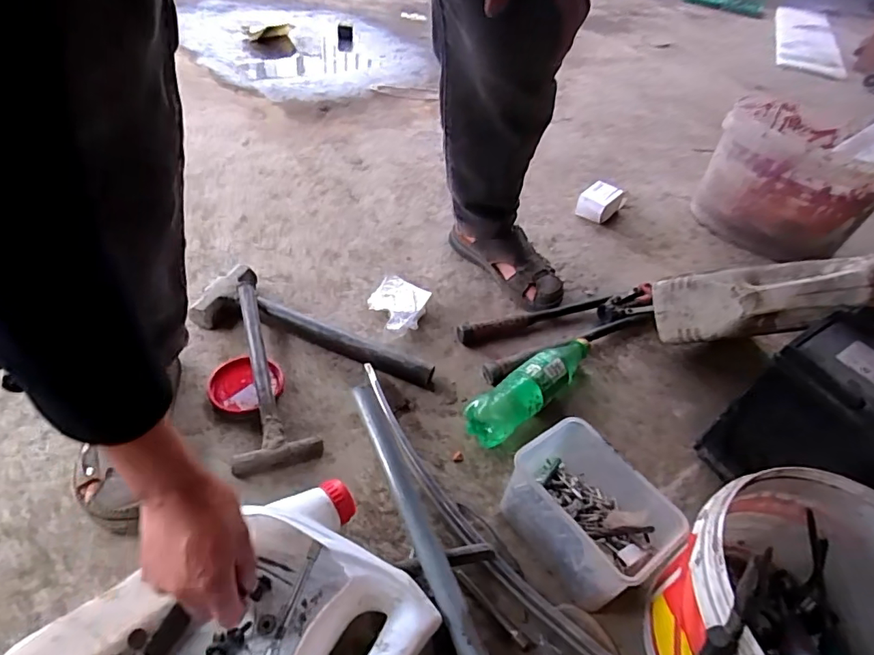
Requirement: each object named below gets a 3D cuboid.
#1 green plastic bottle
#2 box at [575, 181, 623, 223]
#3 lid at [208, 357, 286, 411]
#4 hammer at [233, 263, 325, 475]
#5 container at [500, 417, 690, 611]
[{"bbox_3d":[0.137,0.078,0.699,0.234,0.060,0.056,-31,55,-34],"label":"green plastic bottle"},{"bbox_3d":[0.350,-0.270,1.104,0.073,0.047,0.101,32,49,24],"label":"box"},{"bbox_3d":[-0.251,0.070,0.674,0.089,0.016,0.083,4,43,-4],"label":"lid"},{"bbox_3d":[-0.250,0.034,0.690,0.100,0.057,0.335,-14,47,-21],"label":"hammer"},{"bbox_3d":[0.158,0.197,0.543,0.121,0.109,0.154,-16,48,-23],"label":"container"}]

